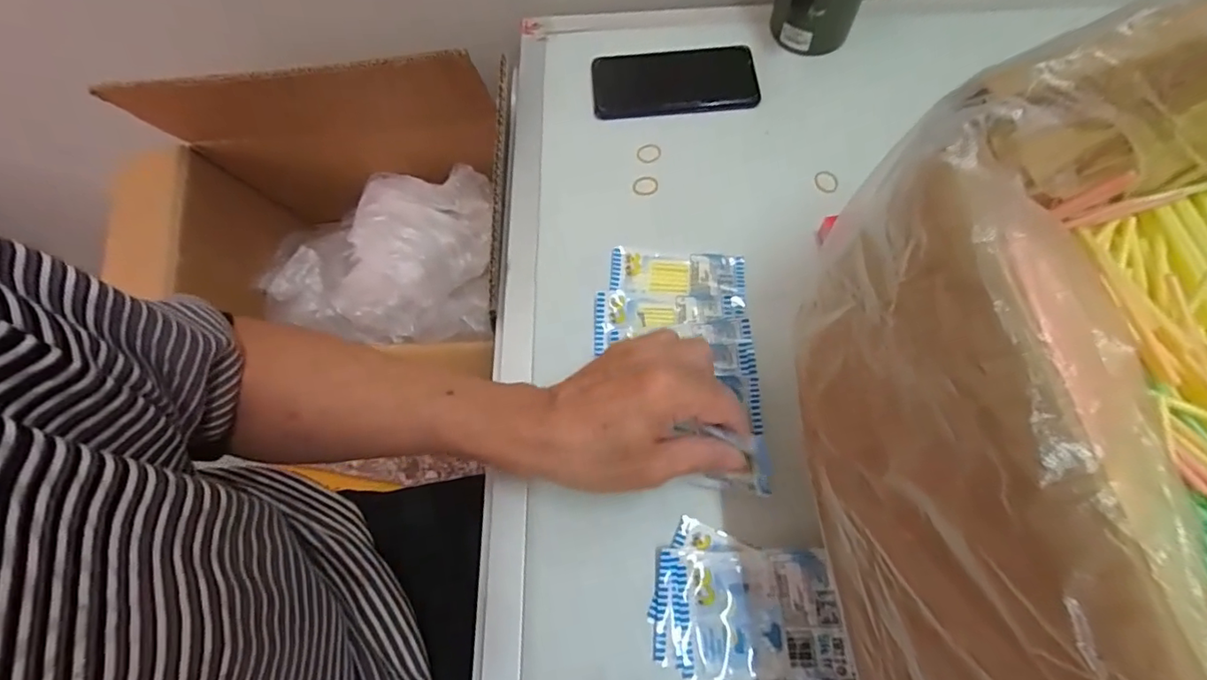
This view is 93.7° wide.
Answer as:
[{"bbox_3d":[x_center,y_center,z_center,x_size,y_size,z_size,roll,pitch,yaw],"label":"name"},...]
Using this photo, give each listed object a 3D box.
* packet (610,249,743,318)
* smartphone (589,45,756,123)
[{"bbox_3d":[0.058,-0.050,0.441,0.105,0.006,0.048,11,67,8],"label":"packet"},{"bbox_3d":[0.065,-0.241,0.524,0.147,0.008,0.073,-4,65,1],"label":"smartphone"}]

